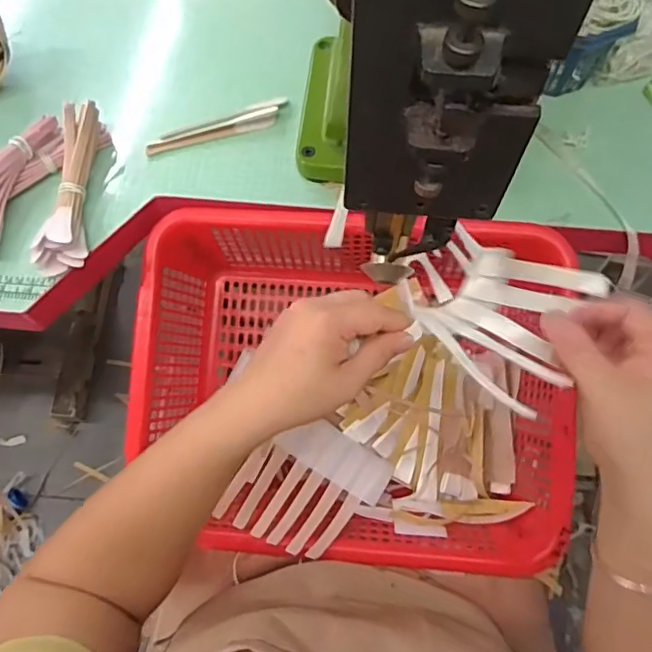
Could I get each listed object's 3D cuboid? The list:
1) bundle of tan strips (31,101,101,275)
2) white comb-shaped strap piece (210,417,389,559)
[{"bbox_3d":[-0.246,-0.134,0.541,0.045,0.041,0.170,-2,66,-2],"label":"bundle of tan strips"},{"bbox_3d":[-0.029,0.160,0.591,0.156,0.048,0.156,4,47,-4],"label":"white comb-shaped strap piece"}]

